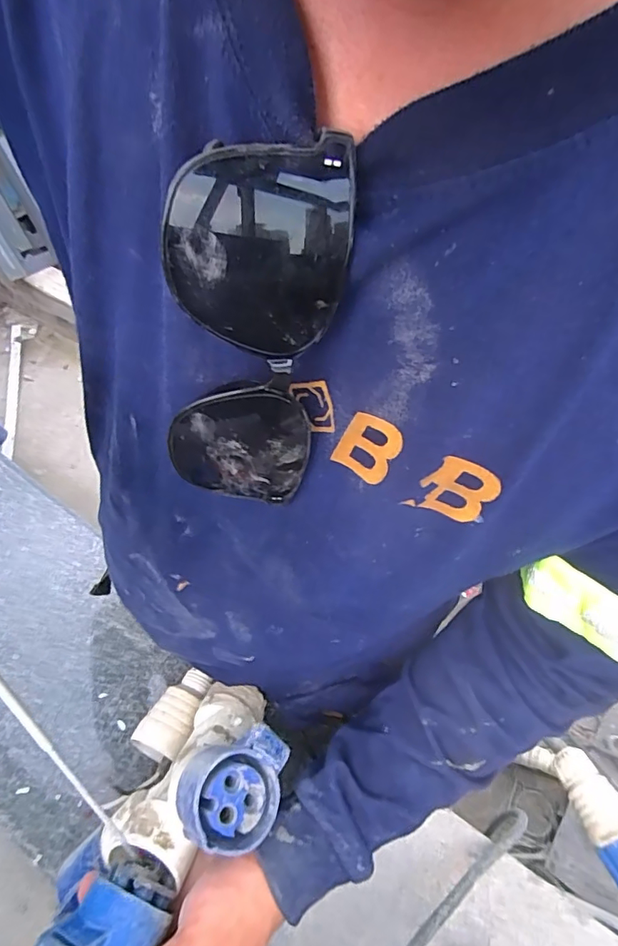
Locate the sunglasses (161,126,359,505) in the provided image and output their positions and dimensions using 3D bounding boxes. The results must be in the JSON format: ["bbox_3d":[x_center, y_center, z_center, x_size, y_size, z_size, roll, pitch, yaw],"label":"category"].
[{"bbox_3d":[-0.020,-0.041,0.177,0.056,0.128,0.031,9,51,3],"label":"sunglasses"}]

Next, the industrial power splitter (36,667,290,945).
[{"bbox_3d":[-0.086,0.213,0.318,0.118,0.137,0.180,17,51,10],"label":"industrial power splitter"}]

